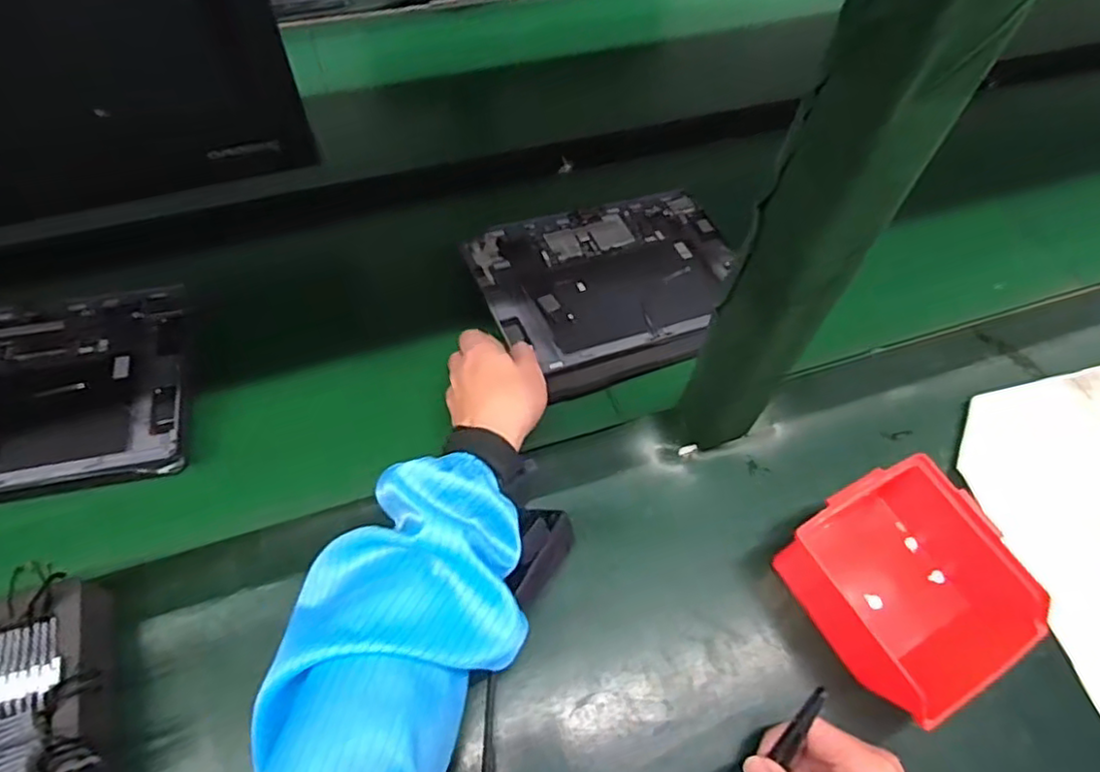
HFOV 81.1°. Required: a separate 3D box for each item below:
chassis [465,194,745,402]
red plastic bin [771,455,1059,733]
[{"bbox_3d":[0.062,-0.094,0.575,0.239,0.021,0.187,-18,63,-14],"label":"chassis"},{"bbox_3d":[0.243,0.135,0.439,0.132,0.066,0.137,-24,62,-18],"label":"red plastic bin"}]

